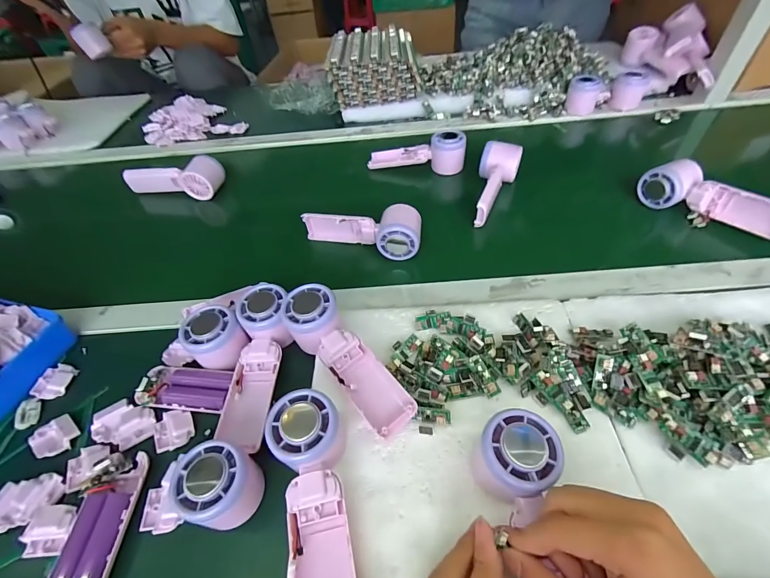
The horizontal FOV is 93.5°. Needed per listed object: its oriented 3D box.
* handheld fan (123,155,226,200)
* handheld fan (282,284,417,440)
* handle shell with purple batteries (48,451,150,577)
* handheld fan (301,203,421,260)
[{"bbox_3d":[-0.364,-0.194,0.623,0.161,0.055,0.055,3,50,8],"label":"handheld fan"},{"bbox_3d":[-0.040,0.064,0.348,0.056,0.048,0.168,-32,60,-20],"label":"handheld fan"},{"bbox_3d":[-0.234,0.192,0.297,0.042,0.022,0.106,-4,49,3],"label":"handle shell with purple batteries"},{"bbox_3d":[-0.031,-0.087,0.499,0.165,0.056,0.049,15,53,18],"label":"handheld fan"}]

